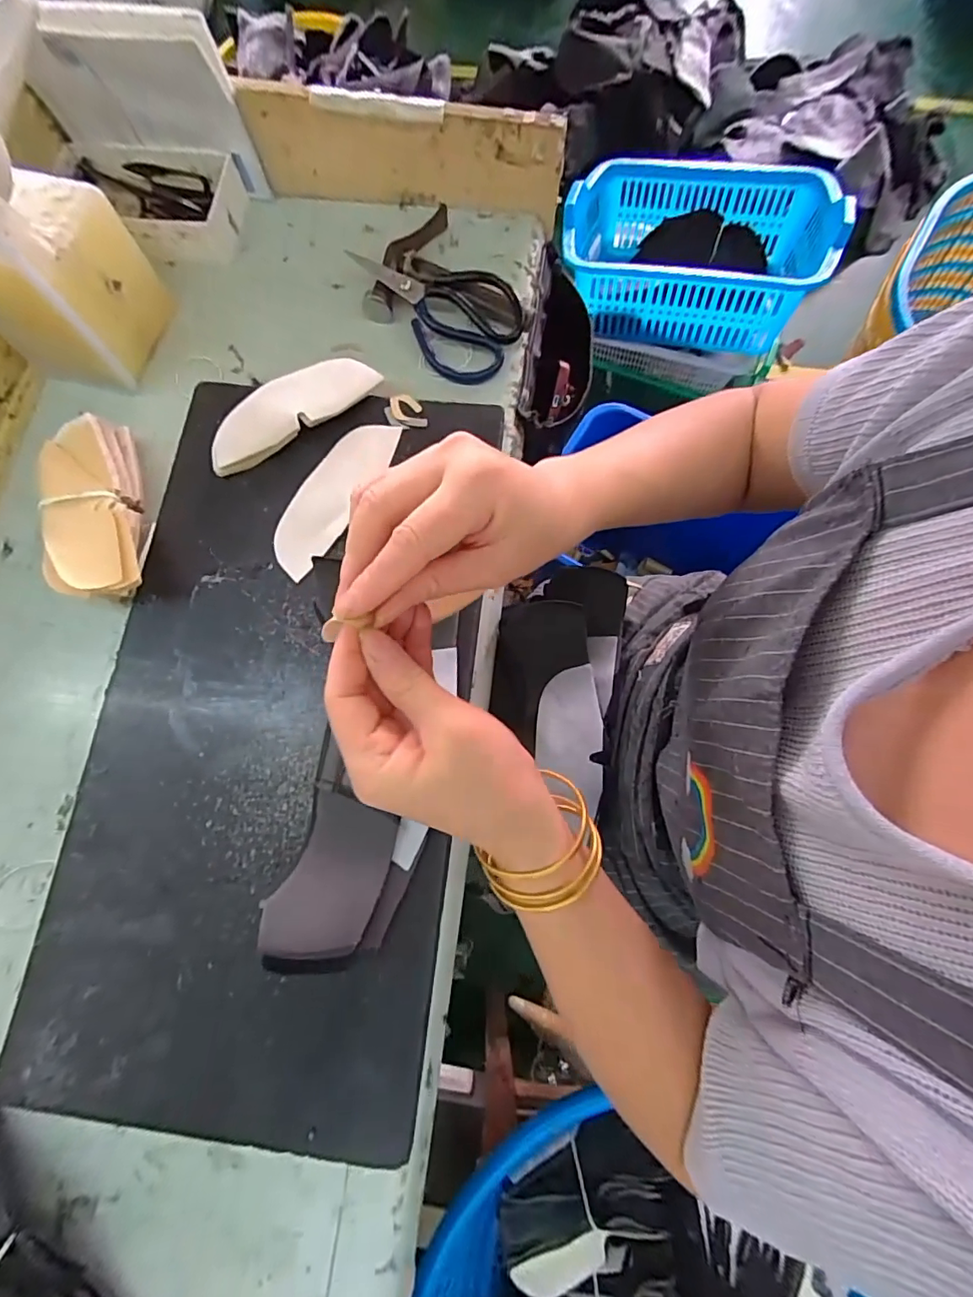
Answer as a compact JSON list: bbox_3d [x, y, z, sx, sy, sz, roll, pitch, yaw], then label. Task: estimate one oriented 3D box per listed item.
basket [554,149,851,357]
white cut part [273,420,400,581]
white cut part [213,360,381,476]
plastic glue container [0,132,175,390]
[{"bbox_3d":[0.438,-0.844,1.086,0.547,0.211,0.387,13,77,3],"label":"basket"},{"bbox_3d":[-0.137,-0.138,0.450,0.052,0.008,0.161,27,78,6],"label":"white cut part"},{"bbox_3d":[-0.178,-0.217,0.460,0.163,0.020,0.055,-34,79,-7],"label":"white cut part"},{"bbox_3d":[-0.393,-0.353,0.437,0.118,0.200,0.117,14,77,4],"label":"plastic glue container"}]

